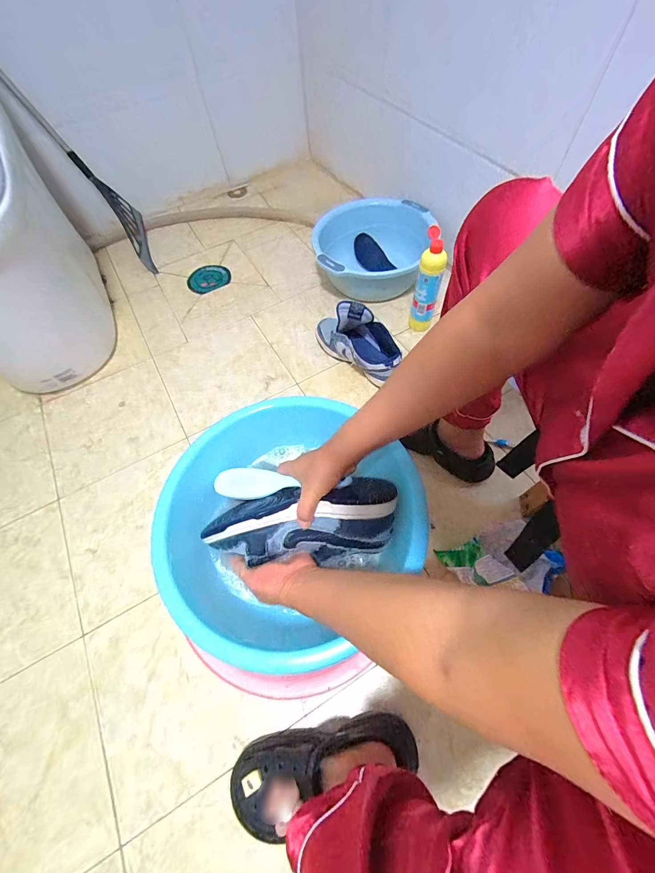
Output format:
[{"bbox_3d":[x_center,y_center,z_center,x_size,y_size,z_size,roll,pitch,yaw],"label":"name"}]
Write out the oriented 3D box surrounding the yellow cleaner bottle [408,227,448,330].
[{"bbox_3d":[0.253,-0.378,0.859,0.062,0.255,0.052,15,62,13],"label":"yellow cleaner bottle"}]

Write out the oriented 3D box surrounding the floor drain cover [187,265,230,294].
[{"bbox_3d":[-0.412,-0.552,1.179,0.150,0.018,0.150,-37,66,-18],"label":"floor drain cover"}]

